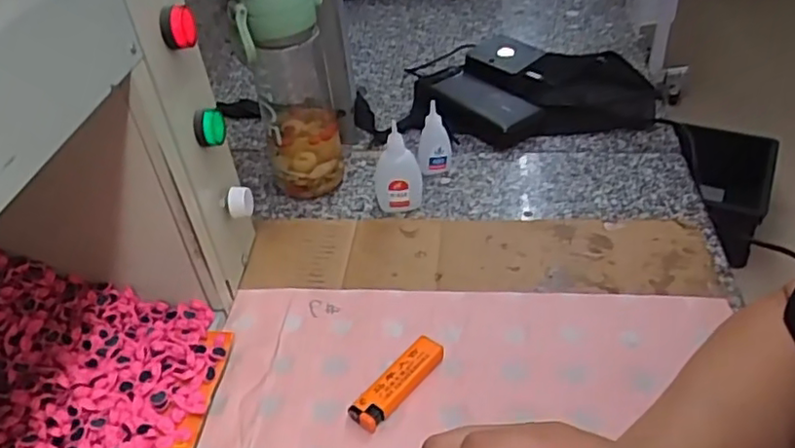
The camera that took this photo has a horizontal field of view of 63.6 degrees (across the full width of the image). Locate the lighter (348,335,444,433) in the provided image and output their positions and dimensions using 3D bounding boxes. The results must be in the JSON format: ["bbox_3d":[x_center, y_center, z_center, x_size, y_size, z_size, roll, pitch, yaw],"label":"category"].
[{"bbox_3d":[0.001,0.111,0.455,0.025,0.011,0.083,28,51,31],"label":"lighter"}]

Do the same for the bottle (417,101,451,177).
[{"bbox_3d":[0.039,-0.088,0.670,0.033,0.078,0.018,-1,42,5],"label":"bottle"}]

